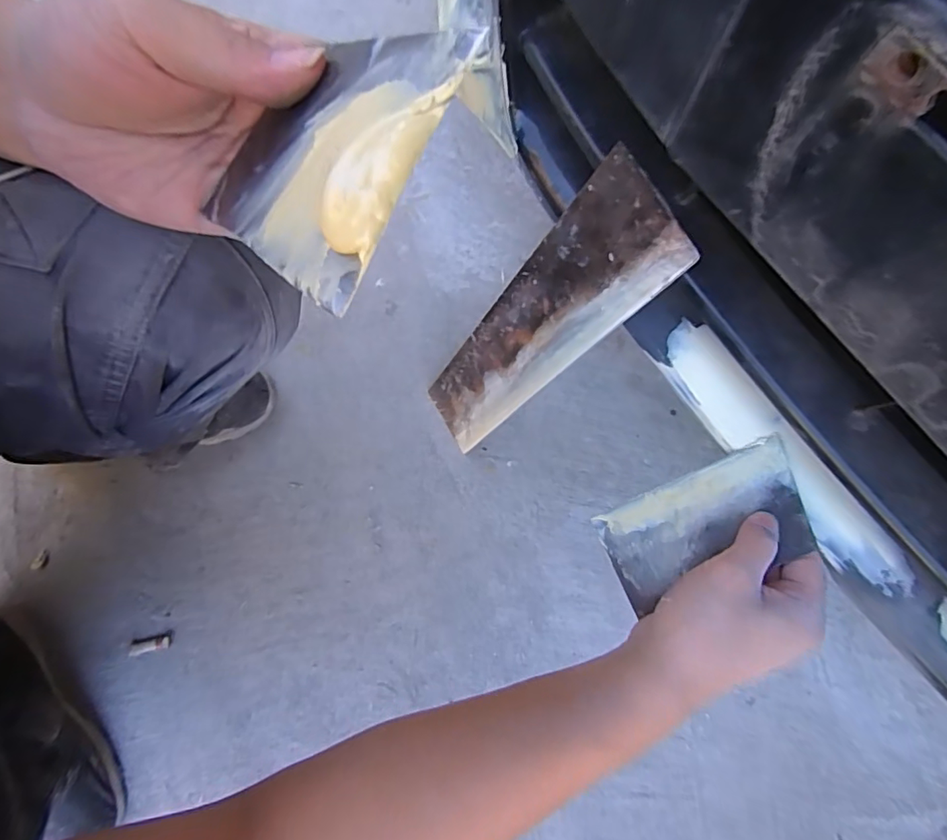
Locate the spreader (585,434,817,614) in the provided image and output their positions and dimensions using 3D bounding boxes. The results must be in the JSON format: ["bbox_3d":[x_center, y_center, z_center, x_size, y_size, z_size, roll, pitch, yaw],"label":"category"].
[{"bbox_3d":[0.156,0.073,0.344,0.132,0.004,0.073,-28,63,10],"label":"spreader"}]

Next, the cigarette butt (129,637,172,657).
[{"bbox_3d":[-0.345,0.242,0.548,0.039,0.004,0.012,-11,77,-17],"label":"cigarette butt"}]

